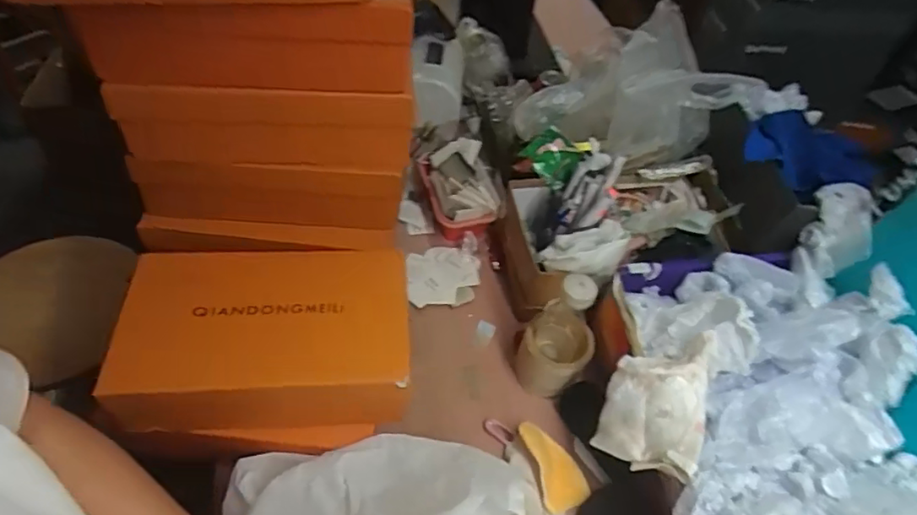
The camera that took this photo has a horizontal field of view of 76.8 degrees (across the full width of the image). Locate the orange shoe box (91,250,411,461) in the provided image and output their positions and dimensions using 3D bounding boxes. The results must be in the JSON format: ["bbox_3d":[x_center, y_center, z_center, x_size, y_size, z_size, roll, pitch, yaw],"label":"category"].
[{"bbox_3d":[-0.198,0.096,0.626,0.272,0.117,0.179,1,50,-6],"label":"orange shoe box"}]

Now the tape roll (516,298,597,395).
[{"bbox_3d":[0.127,0.119,0.760,0.086,0.096,0.097,29,53,17],"label":"tape roll"}]

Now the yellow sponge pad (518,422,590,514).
[{"bbox_3d":[0.114,0.246,0.692,0.060,0.034,0.100,-11,52,-16],"label":"yellow sponge pad"}]

